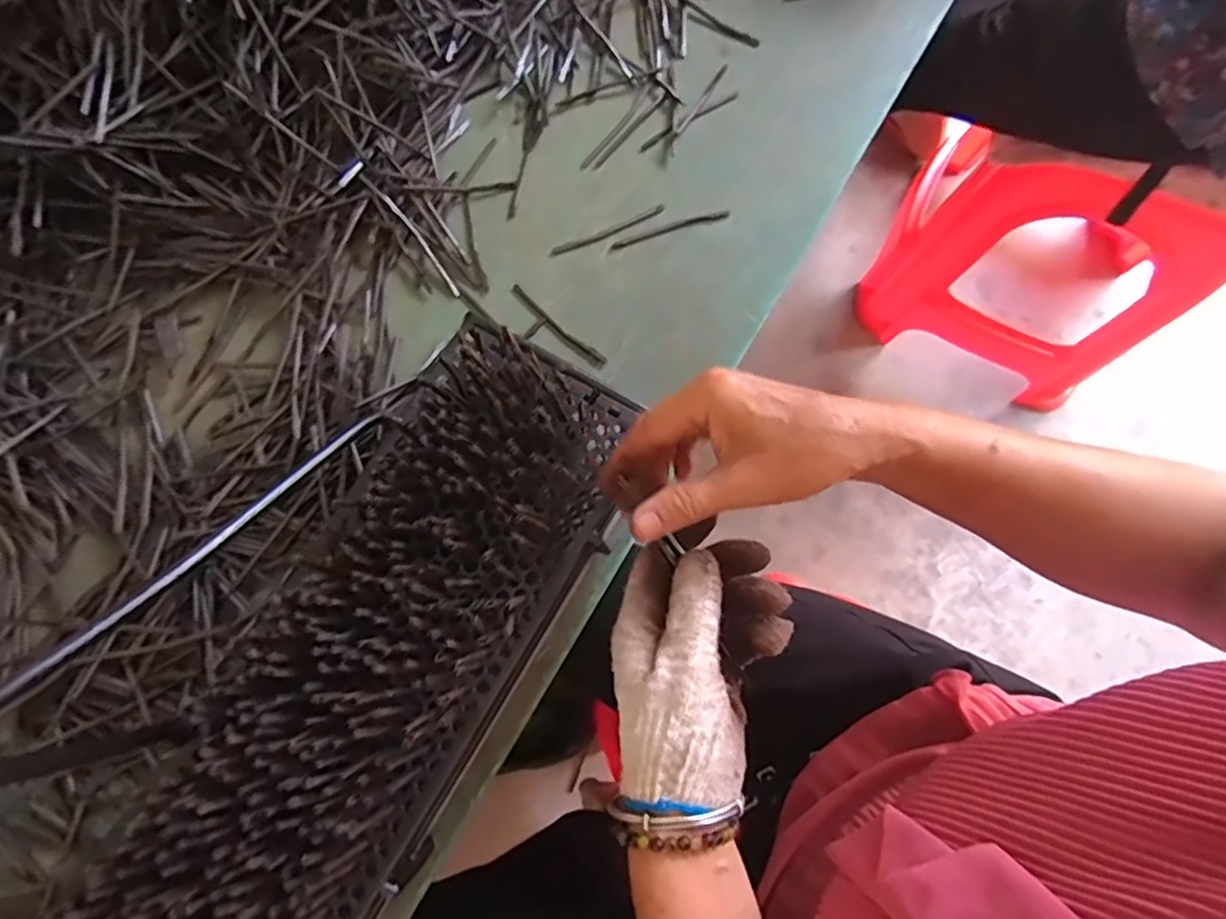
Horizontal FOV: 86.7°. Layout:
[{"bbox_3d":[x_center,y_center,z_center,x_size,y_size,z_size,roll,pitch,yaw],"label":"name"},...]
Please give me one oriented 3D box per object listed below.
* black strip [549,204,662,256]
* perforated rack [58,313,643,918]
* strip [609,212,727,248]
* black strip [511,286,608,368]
[{"bbox_3d":[-0.004,-0.182,0.519,0.096,0.006,0.006,-23,77,-4],"label":"black strip"},{"bbox_3d":[-0.174,0.194,0.370,0.146,0.122,0.584,29,79,8],"label":"perforated rack"},{"bbox_3d":[0.045,-0.183,0.516,0.094,0.009,0.008,-14,77,-2],"label":"strip"},{"bbox_3d":[-0.043,-0.102,0.495,0.096,0.004,0.011,41,81,10],"label":"black strip"}]

